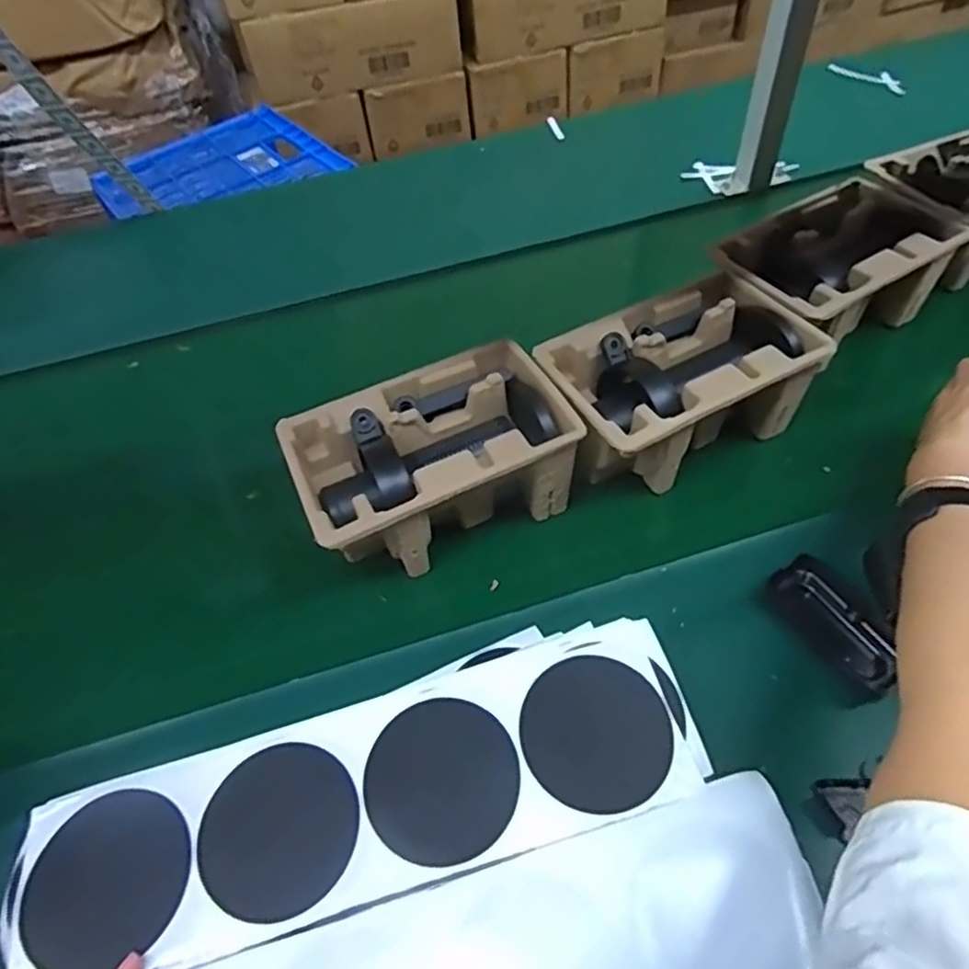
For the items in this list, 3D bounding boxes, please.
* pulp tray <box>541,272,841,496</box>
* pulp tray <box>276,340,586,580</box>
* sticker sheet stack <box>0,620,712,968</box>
[{"bbox_3d":[0.171,-0.087,0.605,0.225,0.099,0.138,-26,55,-15],"label":"pulp tray"},{"bbox_3d":[-0.044,-0.018,0.570,0.218,0.096,0.136,-23,55,-13],"label":"pulp tray"},{"bbox_3d":[-0.073,0.190,0.407,0.413,0.014,0.122,-17,53,-7],"label":"sticker sheet stack"}]

